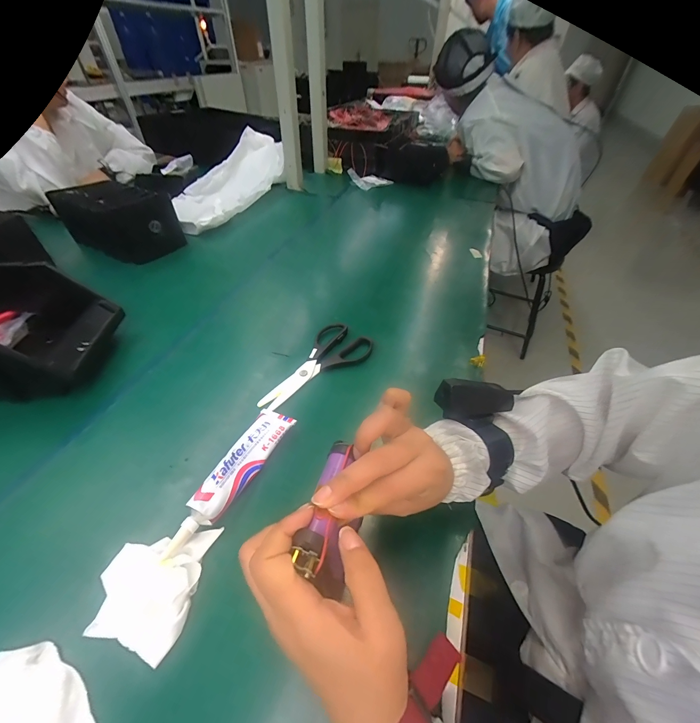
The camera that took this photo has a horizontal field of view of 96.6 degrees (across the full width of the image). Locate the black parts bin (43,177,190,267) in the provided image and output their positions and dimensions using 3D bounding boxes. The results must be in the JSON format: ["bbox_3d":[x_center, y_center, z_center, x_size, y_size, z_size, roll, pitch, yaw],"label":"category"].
[{"bbox_3d":[-0.509,-0.312,0.697,0.220,0.114,0.145,27,51,23],"label":"black parts bin"}]

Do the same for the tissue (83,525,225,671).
[{"bbox_3d":[-0.170,0.185,0.264,0.080,0.018,0.089,6,46,4],"label":"tissue"}]

